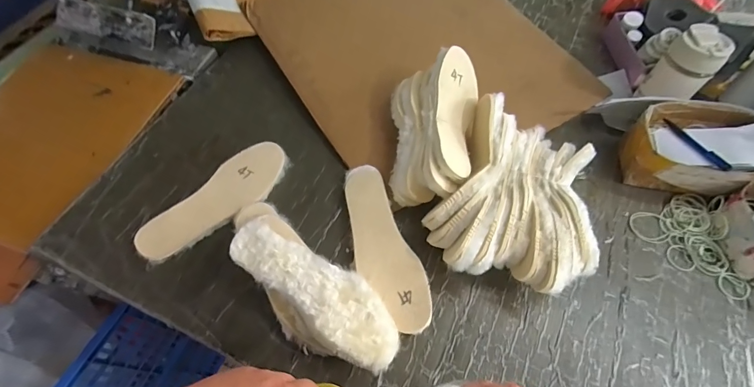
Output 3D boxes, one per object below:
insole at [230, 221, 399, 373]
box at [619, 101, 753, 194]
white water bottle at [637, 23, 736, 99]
[{"bbox_3d":[-0.080,0.123,0.496,0.257,0.020,0.086,35,65,18],"label":"insole"},{"bbox_3d":[0.544,-0.076,0.633,0.216,0.106,0.150,9,60,5],"label":"box"},{"bbox_3d":[0.549,-0.225,0.672,0.078,0.122,0.076,15,61,8],"label":"white water bottle"}]

